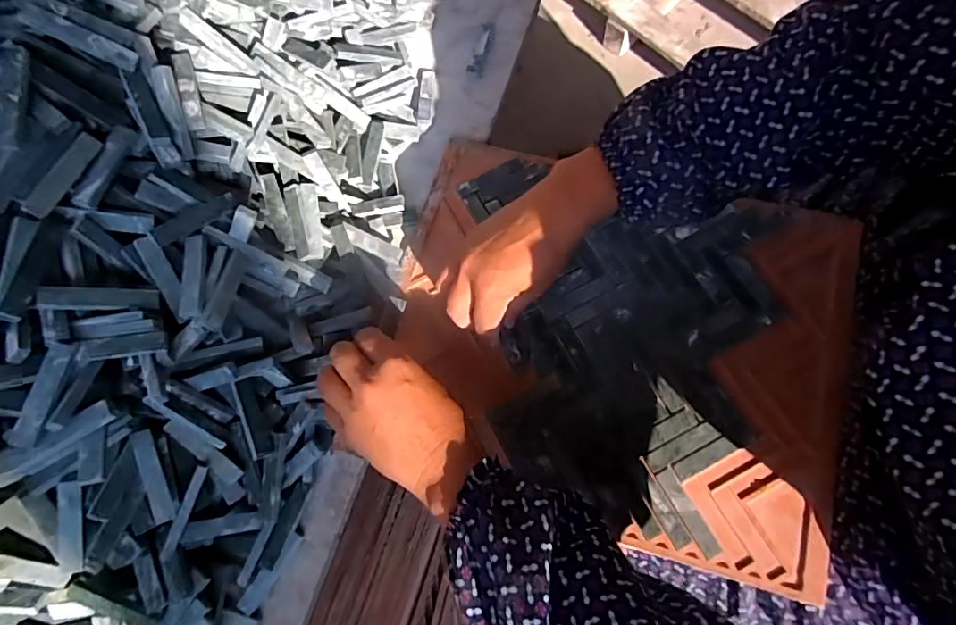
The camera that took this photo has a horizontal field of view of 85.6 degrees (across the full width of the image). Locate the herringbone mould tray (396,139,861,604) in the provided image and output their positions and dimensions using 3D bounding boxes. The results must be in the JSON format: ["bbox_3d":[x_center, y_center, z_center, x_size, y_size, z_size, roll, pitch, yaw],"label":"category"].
[{"bbox_3d":[0.102,0.017,0.404,0.337,0.027,0.280,16,75,6],"label":"herringbone mould tray"}]

